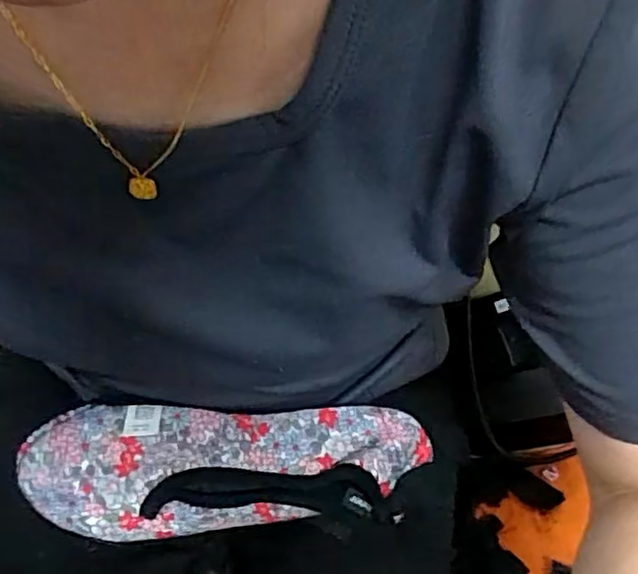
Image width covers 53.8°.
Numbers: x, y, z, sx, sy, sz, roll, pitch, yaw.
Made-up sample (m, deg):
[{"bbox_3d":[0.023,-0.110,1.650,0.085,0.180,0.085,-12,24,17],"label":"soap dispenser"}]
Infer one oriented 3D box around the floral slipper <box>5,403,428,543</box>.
[{"bbox_3d":[-0.055,0.111,0.385,0.234,0.049,0.067,-1,62,-3],"label":"floral slipper"}]

